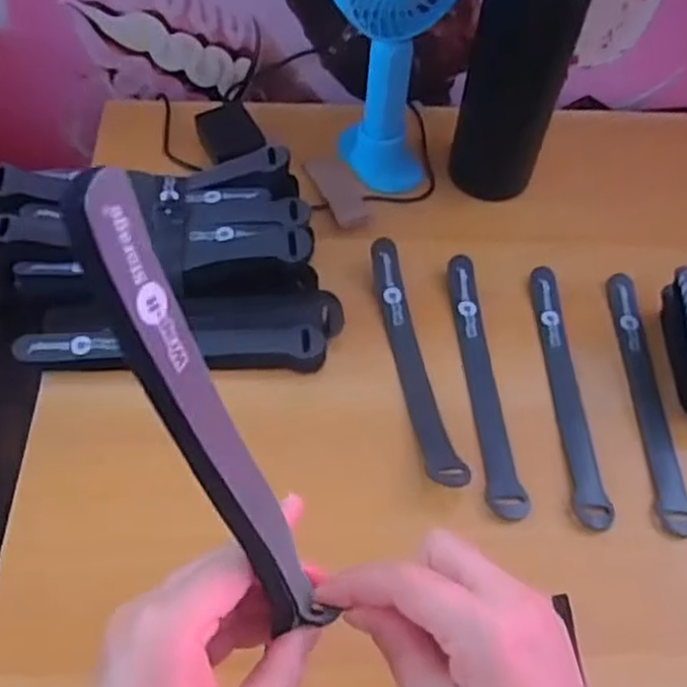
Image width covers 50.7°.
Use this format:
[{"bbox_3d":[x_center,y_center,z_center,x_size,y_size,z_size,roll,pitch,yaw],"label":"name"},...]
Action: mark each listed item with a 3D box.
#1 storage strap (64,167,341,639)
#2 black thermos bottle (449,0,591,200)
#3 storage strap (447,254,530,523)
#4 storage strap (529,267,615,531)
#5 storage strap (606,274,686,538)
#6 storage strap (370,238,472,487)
[{"bbox_3d":[-0.044,0.033,0.249,0.025,0.192,0.013,-34,33,-23],"label":"storage strap"},{"bbox_3d":[0.130,-0.206,0.533,0.073,0.199,0.067,17,57,8],"label":"black thermos bottle"},{"bbox_3d":[0.093,0.022,0.486,0.022,0.008,0.195,-2,56,-5],"label":"storage strap"},{"bbox_3d":[0.149,0.027,0.487,0.022,0.009,0.196,1,56,-3],"label":"storage strap"},{"bbox_3d":[0.206,0.032,0.489,0.023,0.010,0.197,4,56,-1],"label":"storage strap"},{"bbox_3d":[0.046,0.009,0.486,0.021,0.019,0.189,-8,57,-9],"label":"storage strap"}]

